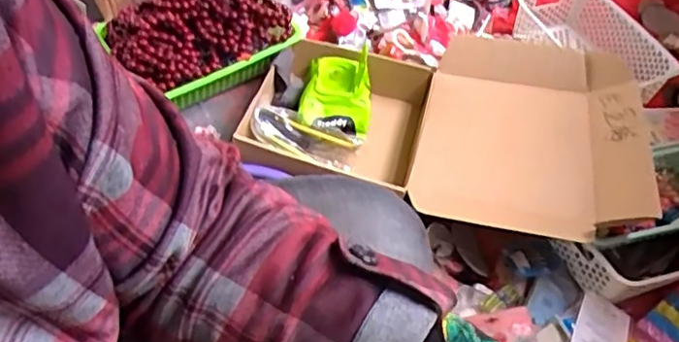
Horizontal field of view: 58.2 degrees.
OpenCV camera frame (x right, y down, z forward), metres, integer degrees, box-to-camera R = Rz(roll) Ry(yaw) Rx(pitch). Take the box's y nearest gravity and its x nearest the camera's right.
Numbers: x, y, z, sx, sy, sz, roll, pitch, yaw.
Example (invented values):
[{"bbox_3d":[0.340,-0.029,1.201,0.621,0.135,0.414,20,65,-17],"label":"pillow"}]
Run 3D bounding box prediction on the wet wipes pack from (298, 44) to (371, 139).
[{"bbox_3d":[-0.002,-0.138,1.034,0.113,0.033,0.194,8,51,2],"label":"wet wipes pack"}]

